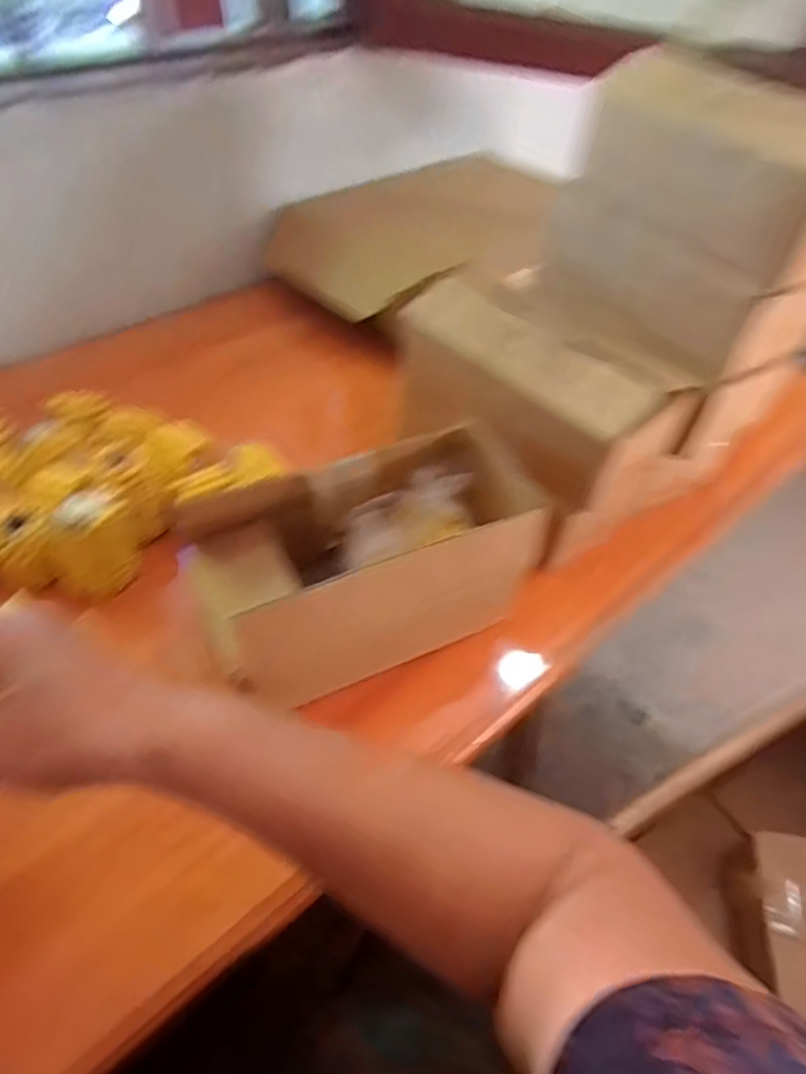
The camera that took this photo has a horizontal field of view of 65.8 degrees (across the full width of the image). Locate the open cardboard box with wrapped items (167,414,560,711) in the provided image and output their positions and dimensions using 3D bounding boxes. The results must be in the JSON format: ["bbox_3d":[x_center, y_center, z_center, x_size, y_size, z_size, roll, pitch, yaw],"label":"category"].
[{"bbox_3d":[-0.026,0.022,0.433,0.224,0.118,0.110,-16,54,-15],"label":"open cardboard box with wrapped items"}]

